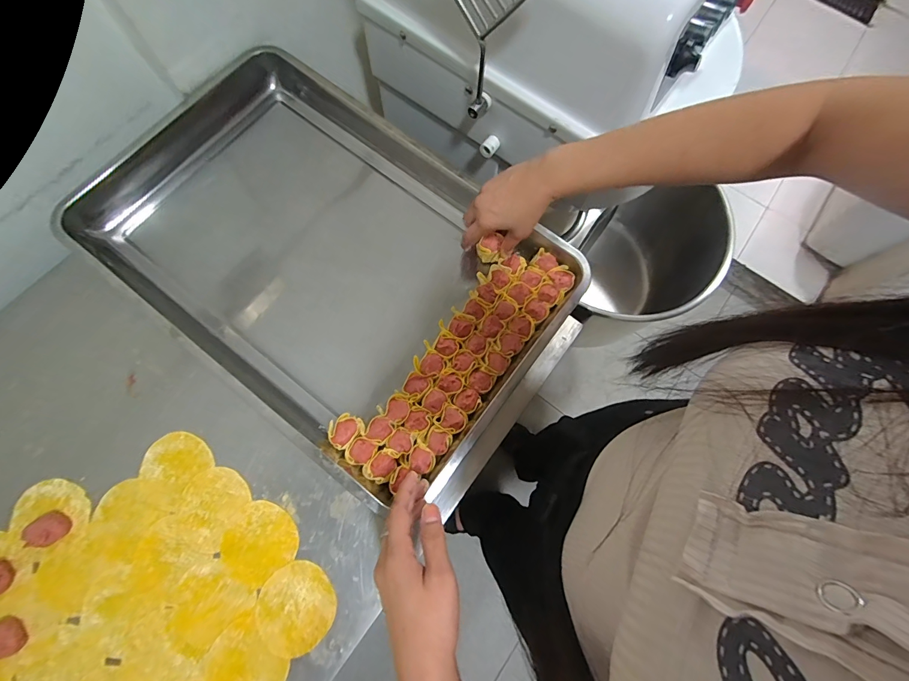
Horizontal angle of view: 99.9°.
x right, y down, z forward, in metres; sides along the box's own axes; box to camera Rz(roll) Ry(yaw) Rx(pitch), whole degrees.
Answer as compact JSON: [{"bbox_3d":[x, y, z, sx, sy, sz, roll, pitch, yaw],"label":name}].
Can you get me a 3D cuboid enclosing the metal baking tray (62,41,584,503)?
[{"bbox_3d":[-0.169,-0.116,0.508,0.590,0.072,0.376,36,77,9],"label":"metal baking tray"}]

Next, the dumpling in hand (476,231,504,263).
[{"bbox_3d":[0.047,-0.124,0.511,0.031,0.038,0.023,17,71,5],"label":"dumpling in hand"}]

